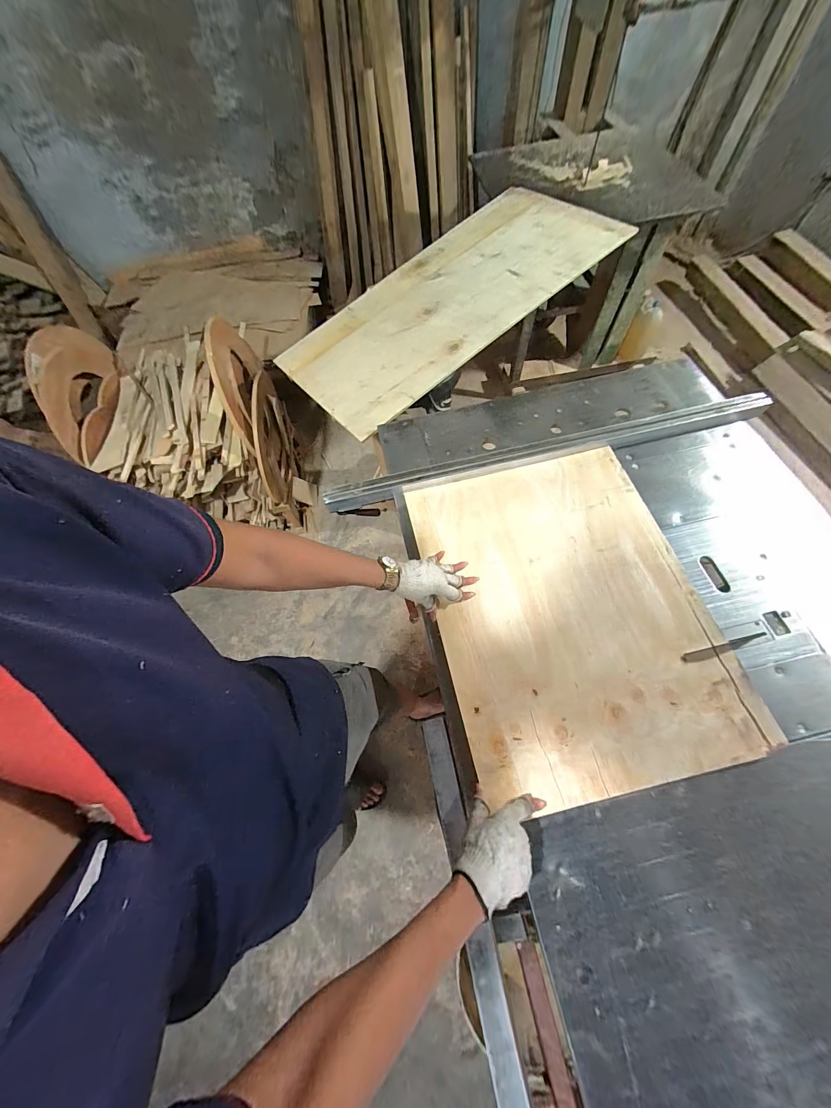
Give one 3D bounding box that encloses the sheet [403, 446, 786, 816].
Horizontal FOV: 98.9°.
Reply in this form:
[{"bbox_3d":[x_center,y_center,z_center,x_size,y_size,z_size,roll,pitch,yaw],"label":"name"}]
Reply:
[{"bbox_3d":[0.273,0.089,0.670,0.461,0.019,0.610,-14,66,-1],"label":"sheet"}]

